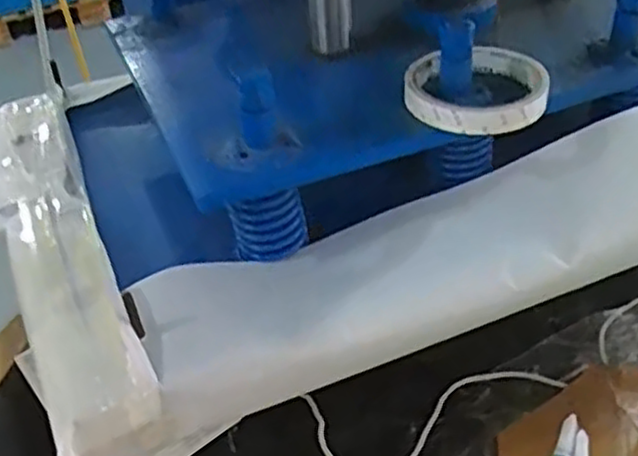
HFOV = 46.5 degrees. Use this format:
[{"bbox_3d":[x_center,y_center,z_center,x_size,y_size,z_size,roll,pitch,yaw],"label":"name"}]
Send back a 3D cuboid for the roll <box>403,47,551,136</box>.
[{"bbox_3d":[0.100,-0.089,0.478,0.088,0.017,0.085,-3,39,3],"label":"roll"}]

